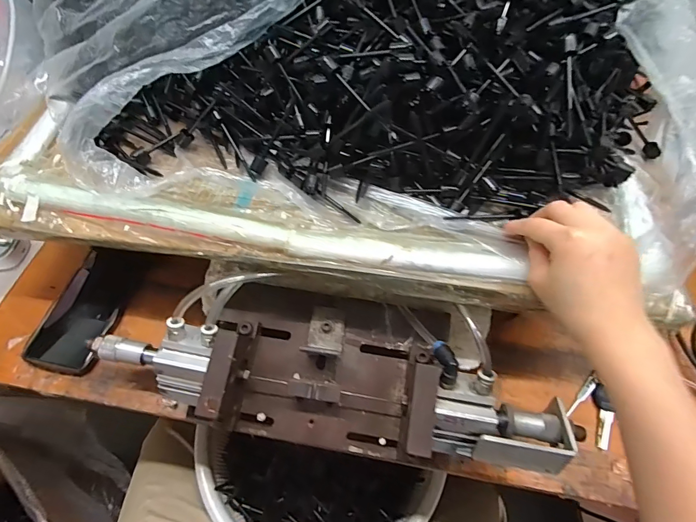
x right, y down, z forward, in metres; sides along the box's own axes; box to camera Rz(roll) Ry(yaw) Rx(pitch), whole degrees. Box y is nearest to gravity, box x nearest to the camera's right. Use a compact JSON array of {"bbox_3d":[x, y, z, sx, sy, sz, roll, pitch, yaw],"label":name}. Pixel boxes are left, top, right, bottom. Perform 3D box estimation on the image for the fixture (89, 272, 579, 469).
[{"bbox_3d":[-0.021,0.097,0.373,0.429,0.093,0.134,8,57,4],"label":"fixture"}]

